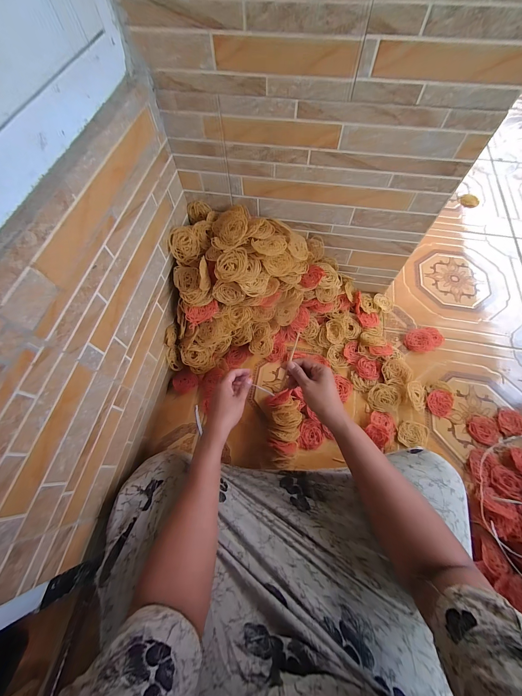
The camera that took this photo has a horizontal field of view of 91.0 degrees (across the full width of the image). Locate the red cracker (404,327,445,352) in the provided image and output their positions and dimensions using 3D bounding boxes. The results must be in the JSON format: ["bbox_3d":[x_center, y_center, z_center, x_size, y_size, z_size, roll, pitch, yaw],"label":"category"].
[{"bbox_3d":[0.407,-0.021,0.640,0.096,0.011,0.061,-11,66,-4],"label":"red cracker"}]

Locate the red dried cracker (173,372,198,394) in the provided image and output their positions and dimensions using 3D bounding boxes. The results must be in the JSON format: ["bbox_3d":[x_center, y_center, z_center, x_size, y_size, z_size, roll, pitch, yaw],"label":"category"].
[{"bbox_3d":[-0.178,0.079,0.604,0.053,0.012,0.048,-34,69,-13],"label":"red dried cracker"}]

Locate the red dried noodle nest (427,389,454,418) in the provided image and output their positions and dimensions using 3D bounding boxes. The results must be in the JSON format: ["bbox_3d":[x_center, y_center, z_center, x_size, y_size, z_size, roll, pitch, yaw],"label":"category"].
[{"bbox_3d":[0.400,0.120,0.572,0.054,0.018,0.056,0,66,1],"label":"red dried noodle nest"}]

